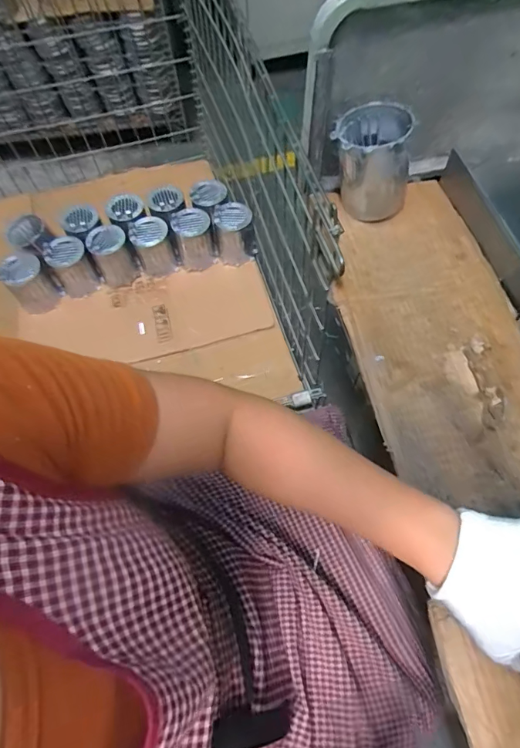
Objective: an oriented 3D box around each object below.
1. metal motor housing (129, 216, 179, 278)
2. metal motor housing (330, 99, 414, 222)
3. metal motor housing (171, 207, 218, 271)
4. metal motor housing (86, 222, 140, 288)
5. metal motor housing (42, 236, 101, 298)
[{"bbox_3d":[-0.255,-0.301,1.066,0.082,0.126,0.077,-1,64,2],"label":"metal motor housing"},{"bbox_3d":[0.148,-0.279,0.588,0.107,0.112,0.087,16,66,10],"label":"metal motor housing"},{"bbox_3d":[-0.159,-0.324,1.074,0.089,0.125,0.096,-16,65,-5],"label":"metal motor housing"},{"bbox_3d":[-0.345,-0.278,1.047,0.090,0.148,0.077,-25,66,-9],"label":"metal motor housing"},{"bbox_3d":[-0.441,-0.249,1.054,0.090,0.131,0.089,-30,67,-11],"label":"metal motor housing"}]

